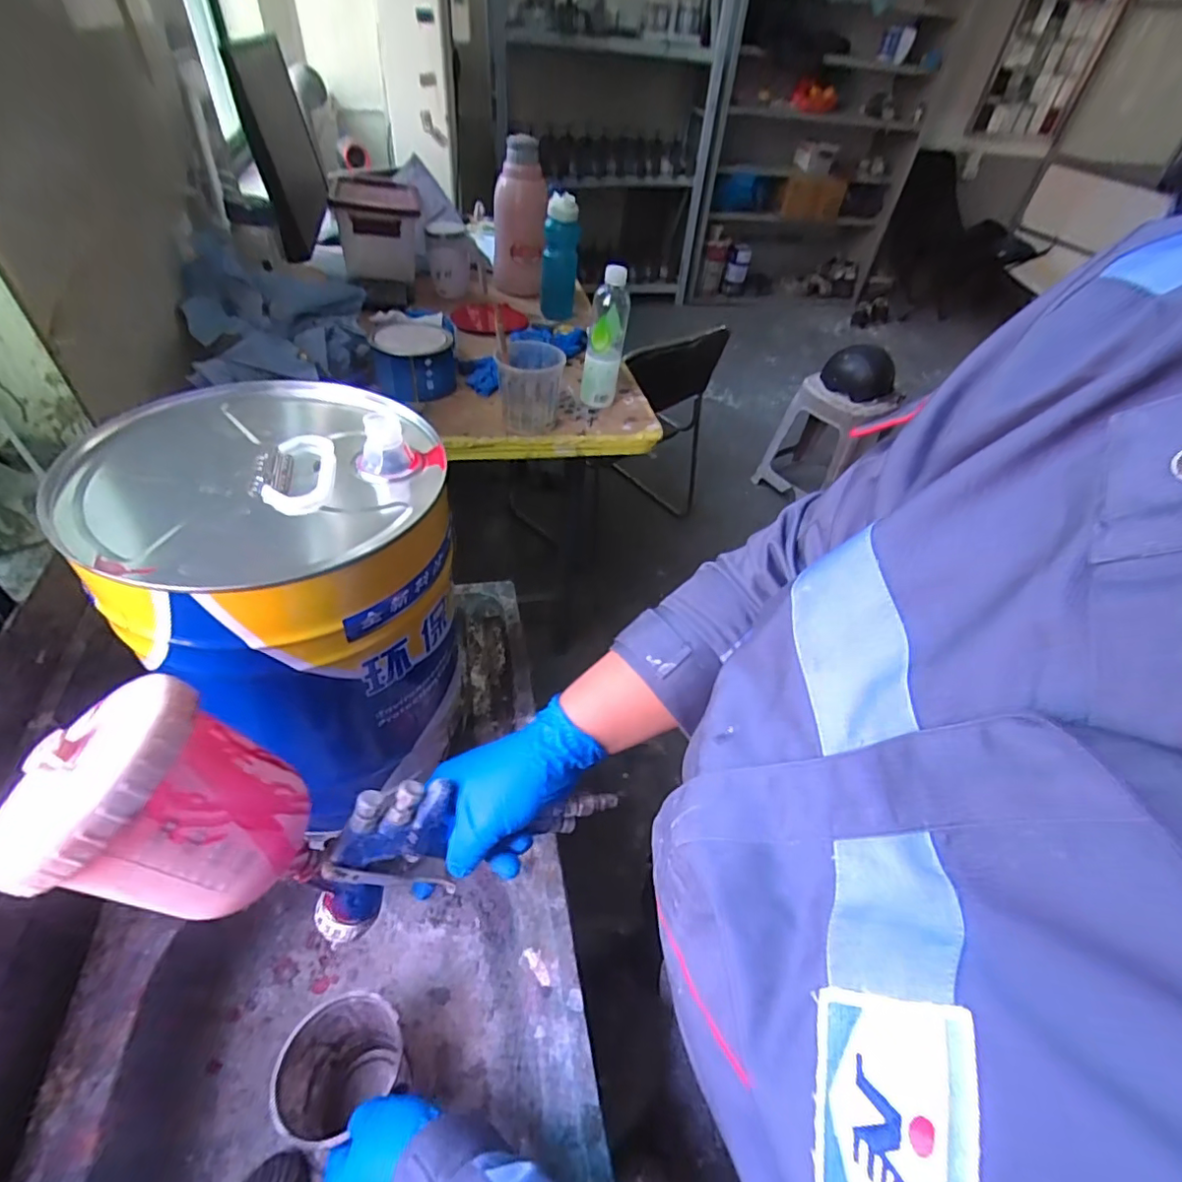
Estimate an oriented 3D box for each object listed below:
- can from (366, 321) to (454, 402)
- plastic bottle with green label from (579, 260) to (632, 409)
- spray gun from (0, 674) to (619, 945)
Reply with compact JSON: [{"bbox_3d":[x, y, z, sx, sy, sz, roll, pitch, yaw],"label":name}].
[{"bbox_3d":[-0.303,-0.401,0.964,0.134,0.080,0.124,-5,47,-11],"label":"can"},{"bbox_3d":[0.026,-0.421,0.935,0.060,0.218,0.062,10,46,3],"label":"plastic bottle with green label"},{"bbox_3d":[-0.148,0.148,0.356,0.152,0.301,0.089,-35,45,20],"label":"spray gun"}]

